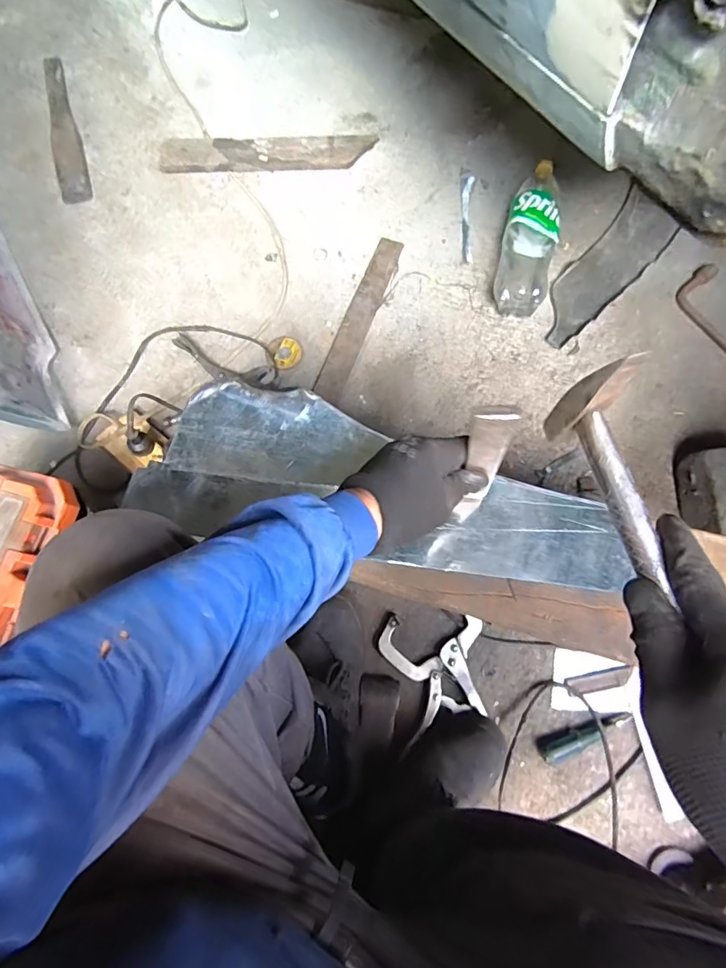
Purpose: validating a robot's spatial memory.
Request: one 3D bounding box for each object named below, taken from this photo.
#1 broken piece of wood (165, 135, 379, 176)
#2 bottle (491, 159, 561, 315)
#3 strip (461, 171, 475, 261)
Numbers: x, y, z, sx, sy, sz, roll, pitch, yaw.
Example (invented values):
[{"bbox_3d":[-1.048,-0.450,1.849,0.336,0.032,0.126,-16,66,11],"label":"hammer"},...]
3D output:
[{"bbox_3d":[-0.193,-0.687,0.987,0.432,0.029,0.086,-5,75,-3],"label":"broken piece of wood"},{"bbox_3d":[0.324,-0.476,0.907,0.104,0.084,0.339,17,75,4],"label":"bottle"},{"bbox_3d":[0.210,-0.543,0.960,0.026,0.005,0.223,5,74,0],"label":"strip"}]

